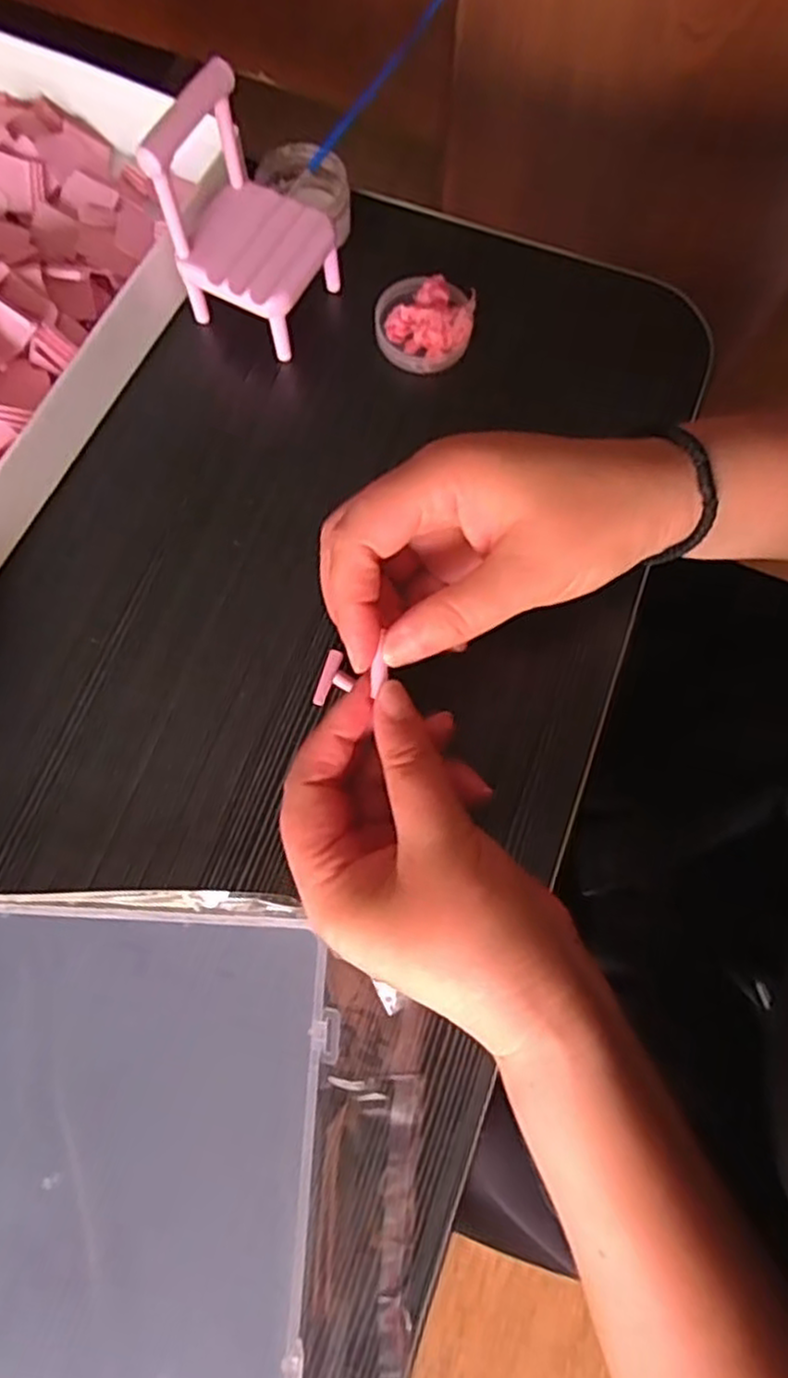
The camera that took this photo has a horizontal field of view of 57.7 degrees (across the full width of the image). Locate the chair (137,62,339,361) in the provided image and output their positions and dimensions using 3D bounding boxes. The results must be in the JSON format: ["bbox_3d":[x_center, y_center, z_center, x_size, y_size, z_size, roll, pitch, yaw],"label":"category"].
[{"bbox_3d":[-0.074,-0.228,0.361,0.078,0.105,0.070,21,77,4],"label":"chair"}]

